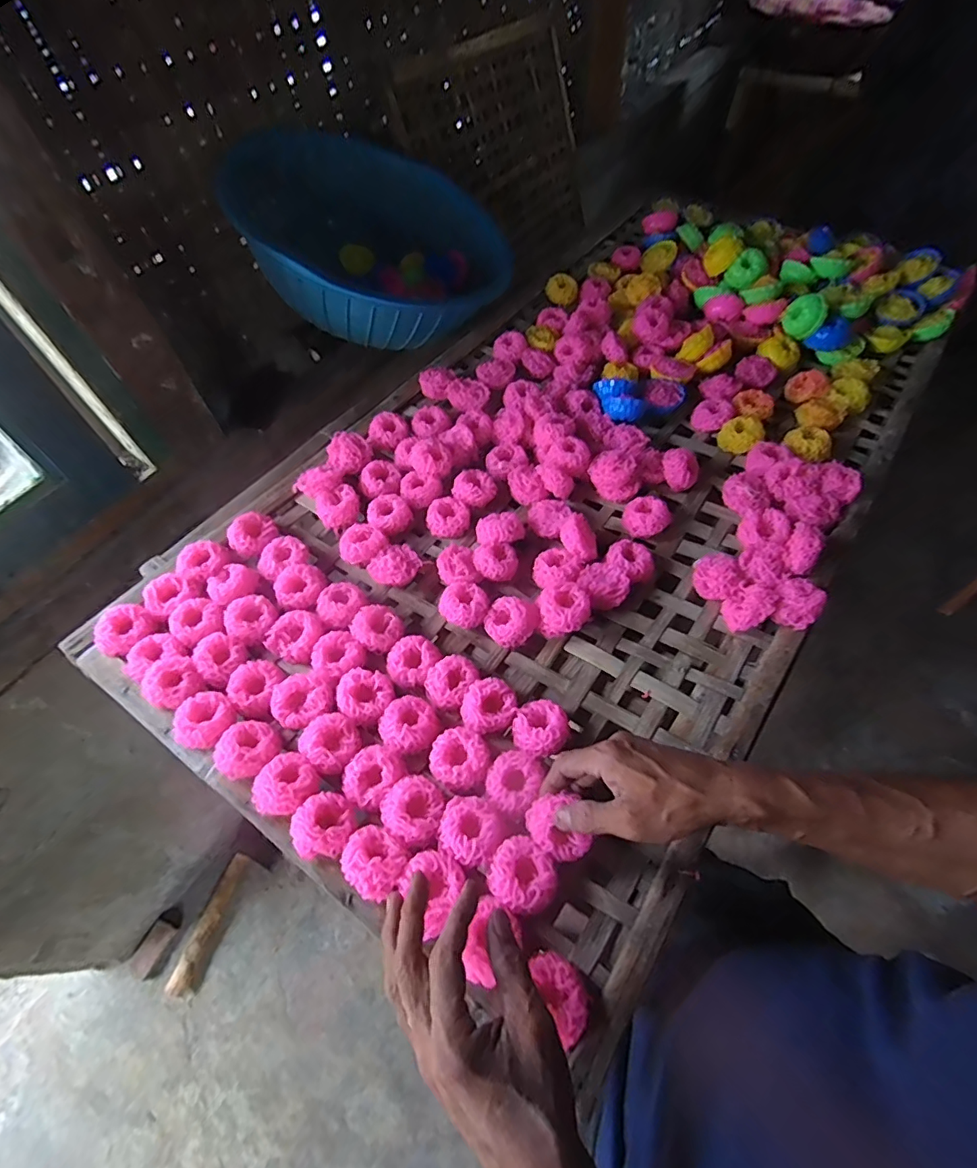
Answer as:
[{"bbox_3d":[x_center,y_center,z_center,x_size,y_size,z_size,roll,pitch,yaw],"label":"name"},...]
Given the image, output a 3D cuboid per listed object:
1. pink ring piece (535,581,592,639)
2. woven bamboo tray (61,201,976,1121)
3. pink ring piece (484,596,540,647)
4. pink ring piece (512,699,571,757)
[{"bbox_3d":[0.079,0.026,0.543,0.055,0.036,0.053,-1,58,2],"label":"pink ring piece"},{"bbox_3d":[0.119,-0.182,0.660,0.609,0.069,1.083,30,65,20],"label":"woven bamboo tray"},{"bbox_3d":[0.024,0.042,0.547,0.054,0.034,0.046,13,59,11],"label":"pink ring piece"},{"bbox_3d":[0.049,0.136,0.484,0.050,0.030,0.050,-1,58,2],"label":"pink ring piece"}]

